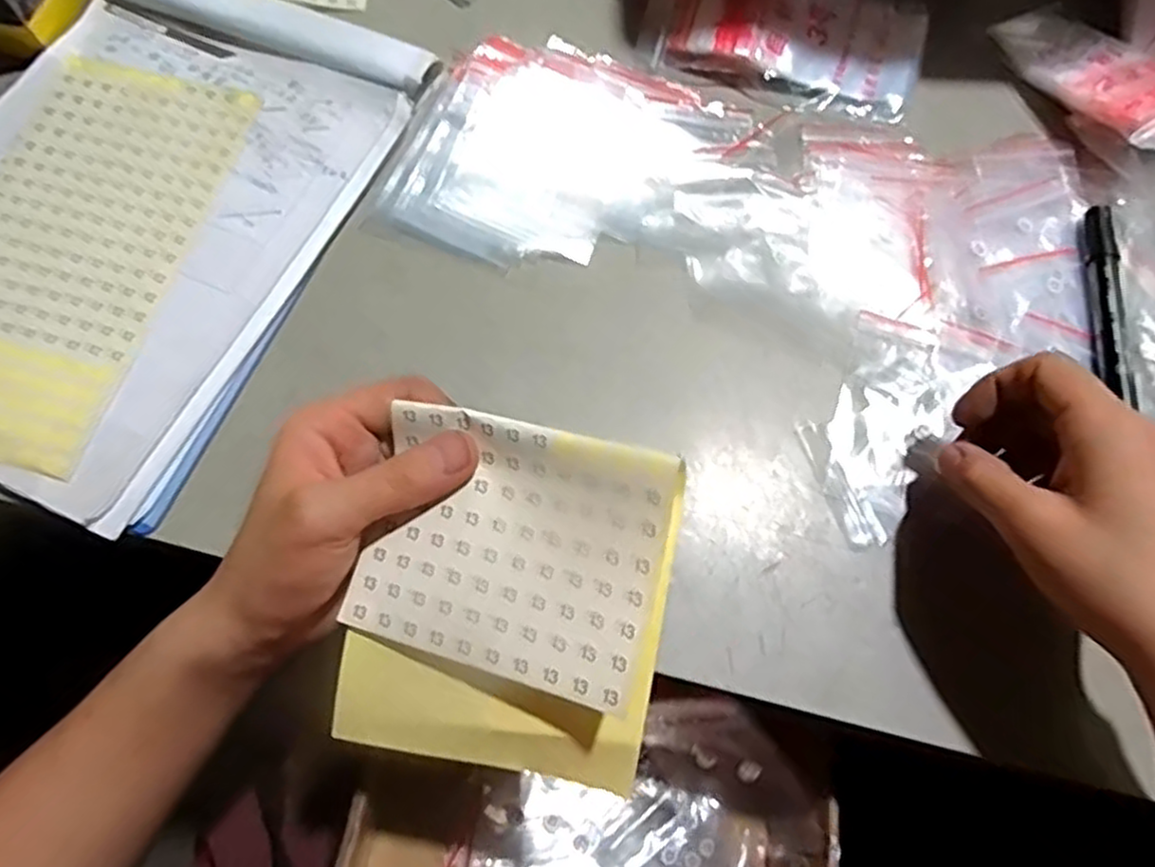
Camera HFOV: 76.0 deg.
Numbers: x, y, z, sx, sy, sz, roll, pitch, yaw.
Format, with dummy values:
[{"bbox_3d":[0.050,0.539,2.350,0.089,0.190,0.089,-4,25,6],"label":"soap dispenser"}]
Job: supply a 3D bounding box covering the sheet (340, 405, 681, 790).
[{"bbox_3d":[-0.027,0.066,0.294,0.125,0.027,0.137,8,86,21],"label":"sheet"}]

